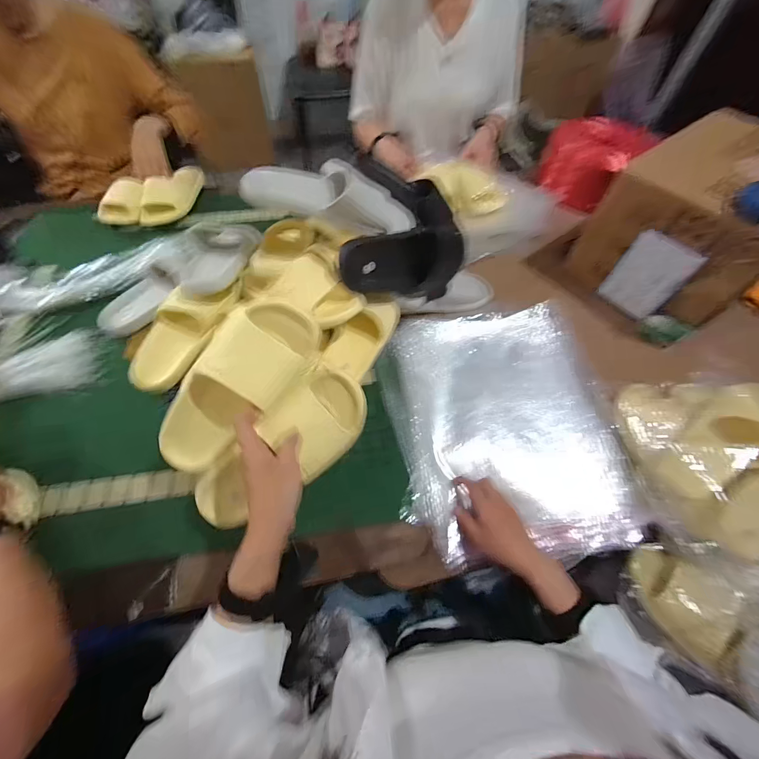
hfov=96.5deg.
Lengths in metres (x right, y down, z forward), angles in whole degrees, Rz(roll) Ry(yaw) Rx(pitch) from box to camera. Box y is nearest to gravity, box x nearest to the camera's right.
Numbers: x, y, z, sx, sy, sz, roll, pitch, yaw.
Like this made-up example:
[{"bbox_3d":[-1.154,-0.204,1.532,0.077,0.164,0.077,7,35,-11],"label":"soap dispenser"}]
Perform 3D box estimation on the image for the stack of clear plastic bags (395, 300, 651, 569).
[{"bbox_3d":[0.203,0.055,0.571,0.356,0.050,0.420,-1,59,-4],"label":"stack of clear plastic bags"}]

